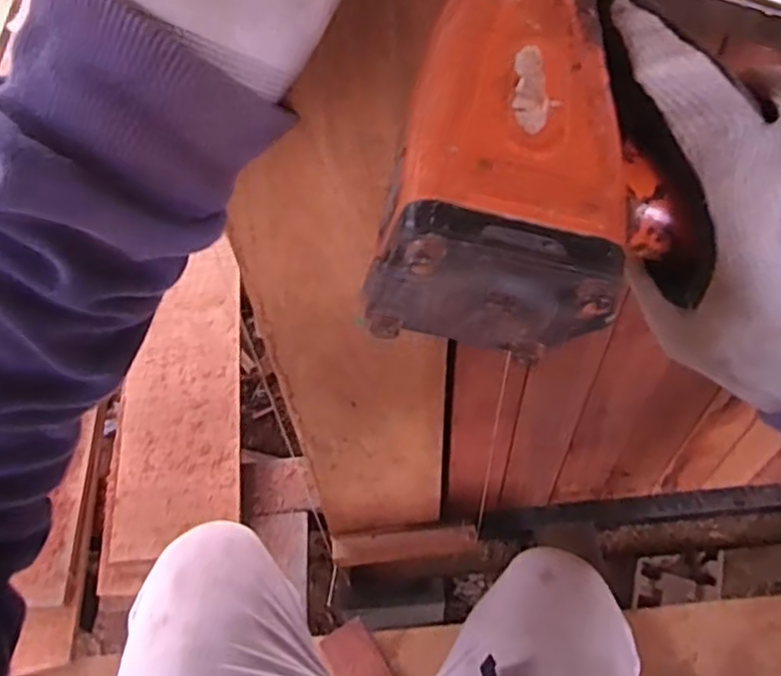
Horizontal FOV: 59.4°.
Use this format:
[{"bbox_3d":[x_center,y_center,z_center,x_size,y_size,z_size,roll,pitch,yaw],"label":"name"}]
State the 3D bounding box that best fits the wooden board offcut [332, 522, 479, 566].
[{"bbox_3d":[0.018,0.254,0.849,0.177,0.019,0.032,-7,56,-2],"label":"wooden board offcut"}]

